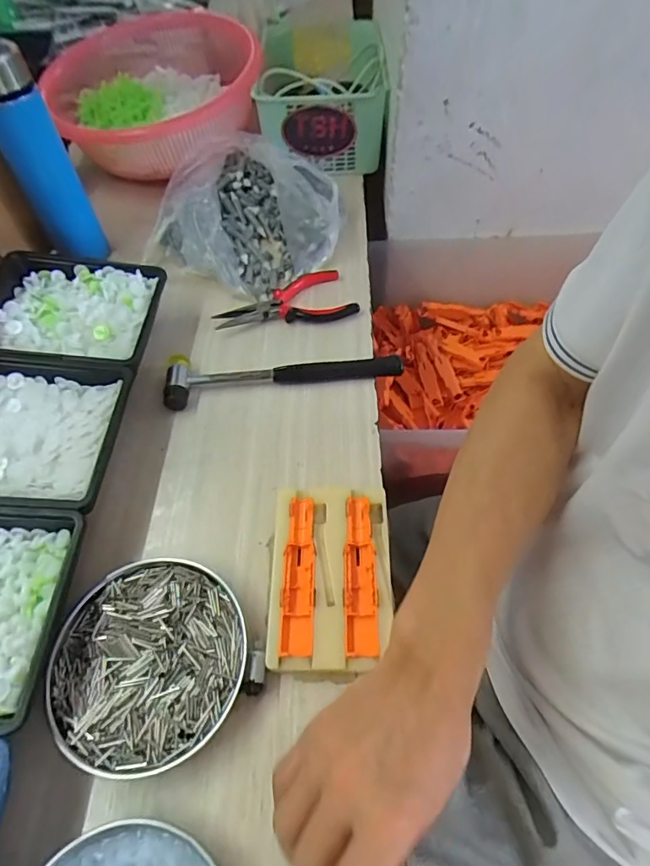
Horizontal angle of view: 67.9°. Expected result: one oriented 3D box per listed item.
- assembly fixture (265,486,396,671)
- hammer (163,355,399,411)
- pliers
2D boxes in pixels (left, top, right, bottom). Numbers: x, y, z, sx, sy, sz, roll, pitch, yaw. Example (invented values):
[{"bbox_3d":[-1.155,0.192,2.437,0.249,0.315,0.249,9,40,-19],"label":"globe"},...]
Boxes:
[{"bbox_3d":[0.004,0.106,0.374,0.090,0.019,0.140,-1,54,2],"label":"assembly fixture"},{"bbox_3d":[-0.041,-0.066,0.491,0.233,0.026,0.050,-9,55,-4],"label":"hammer"},{"bbox_3d":[-0.043,-0.143,0.547,0.155,0.012,0.080,-22,57,-13],"label":"pliers"}]

